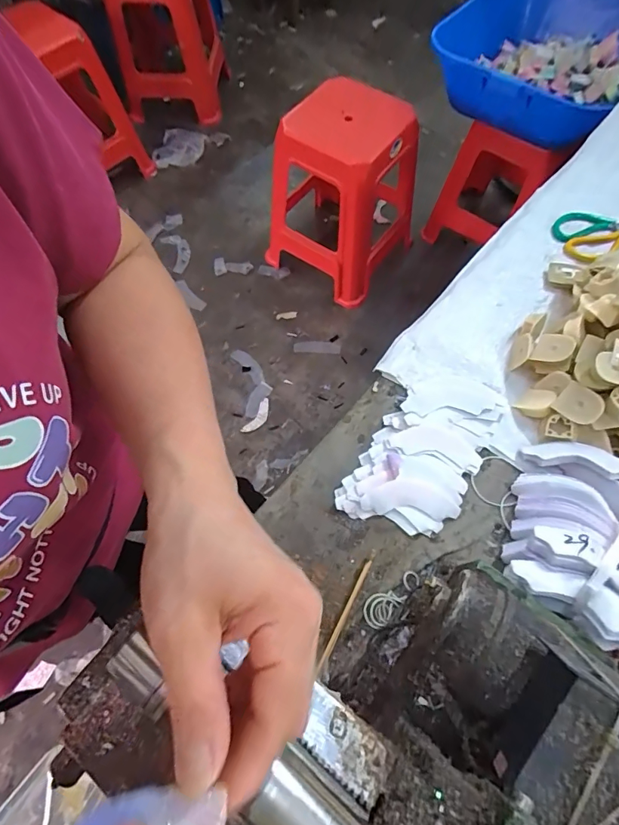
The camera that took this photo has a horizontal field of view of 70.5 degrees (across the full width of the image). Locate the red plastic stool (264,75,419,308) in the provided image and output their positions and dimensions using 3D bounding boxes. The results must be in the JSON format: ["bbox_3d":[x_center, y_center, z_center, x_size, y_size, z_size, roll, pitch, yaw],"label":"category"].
[{"bbox_3d":[0.109,-0.699,1.382,0.372,0.513,0.394,30,70,13],"label":"red plastic stool"}]

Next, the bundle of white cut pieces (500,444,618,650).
[{"bbox_3d":[0.292,0.123,0.474,0.123,0.088,0.218,22,68,10],"label":"bundle of white cut pieces"}]

